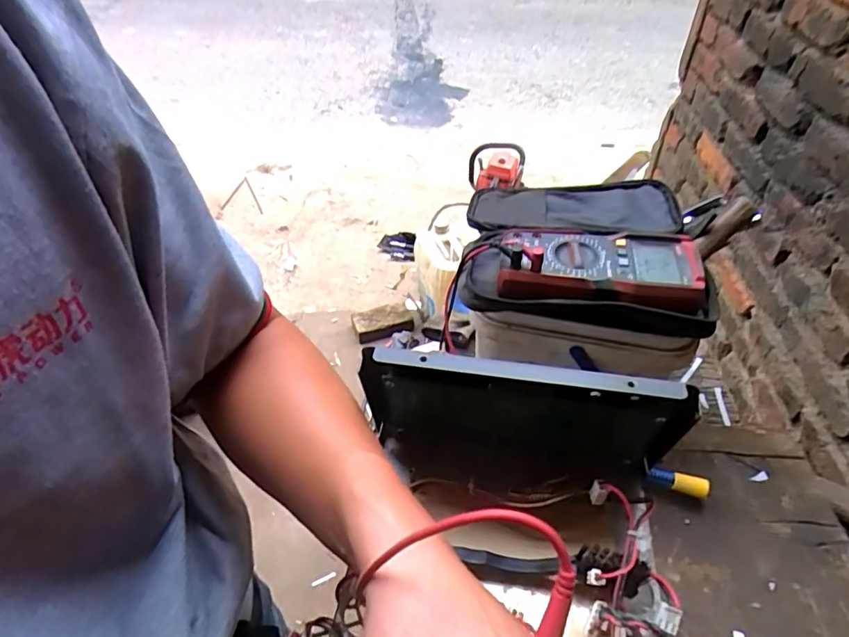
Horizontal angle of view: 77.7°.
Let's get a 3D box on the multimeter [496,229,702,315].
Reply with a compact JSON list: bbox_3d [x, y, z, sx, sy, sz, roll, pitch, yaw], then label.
[{"bbox_3d":[0.146,-0.043,0.446,0.161,0.035,0.078,6,43,6],"label":"multimeter"}]

